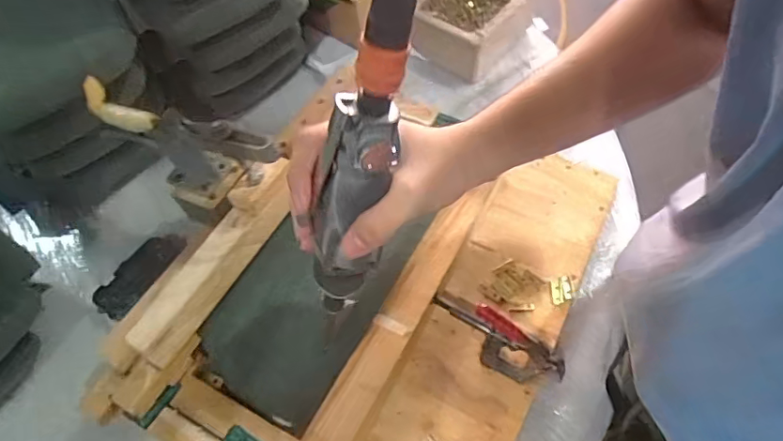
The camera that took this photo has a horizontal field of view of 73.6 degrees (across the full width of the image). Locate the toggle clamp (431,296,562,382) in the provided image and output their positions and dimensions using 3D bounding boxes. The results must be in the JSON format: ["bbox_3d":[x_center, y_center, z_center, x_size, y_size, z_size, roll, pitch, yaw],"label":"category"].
[{"bbox_3d":[0.112,0.119,0.555,0.150,0.073,0.052,33,66,22],"label":"toggle clamp"}]

